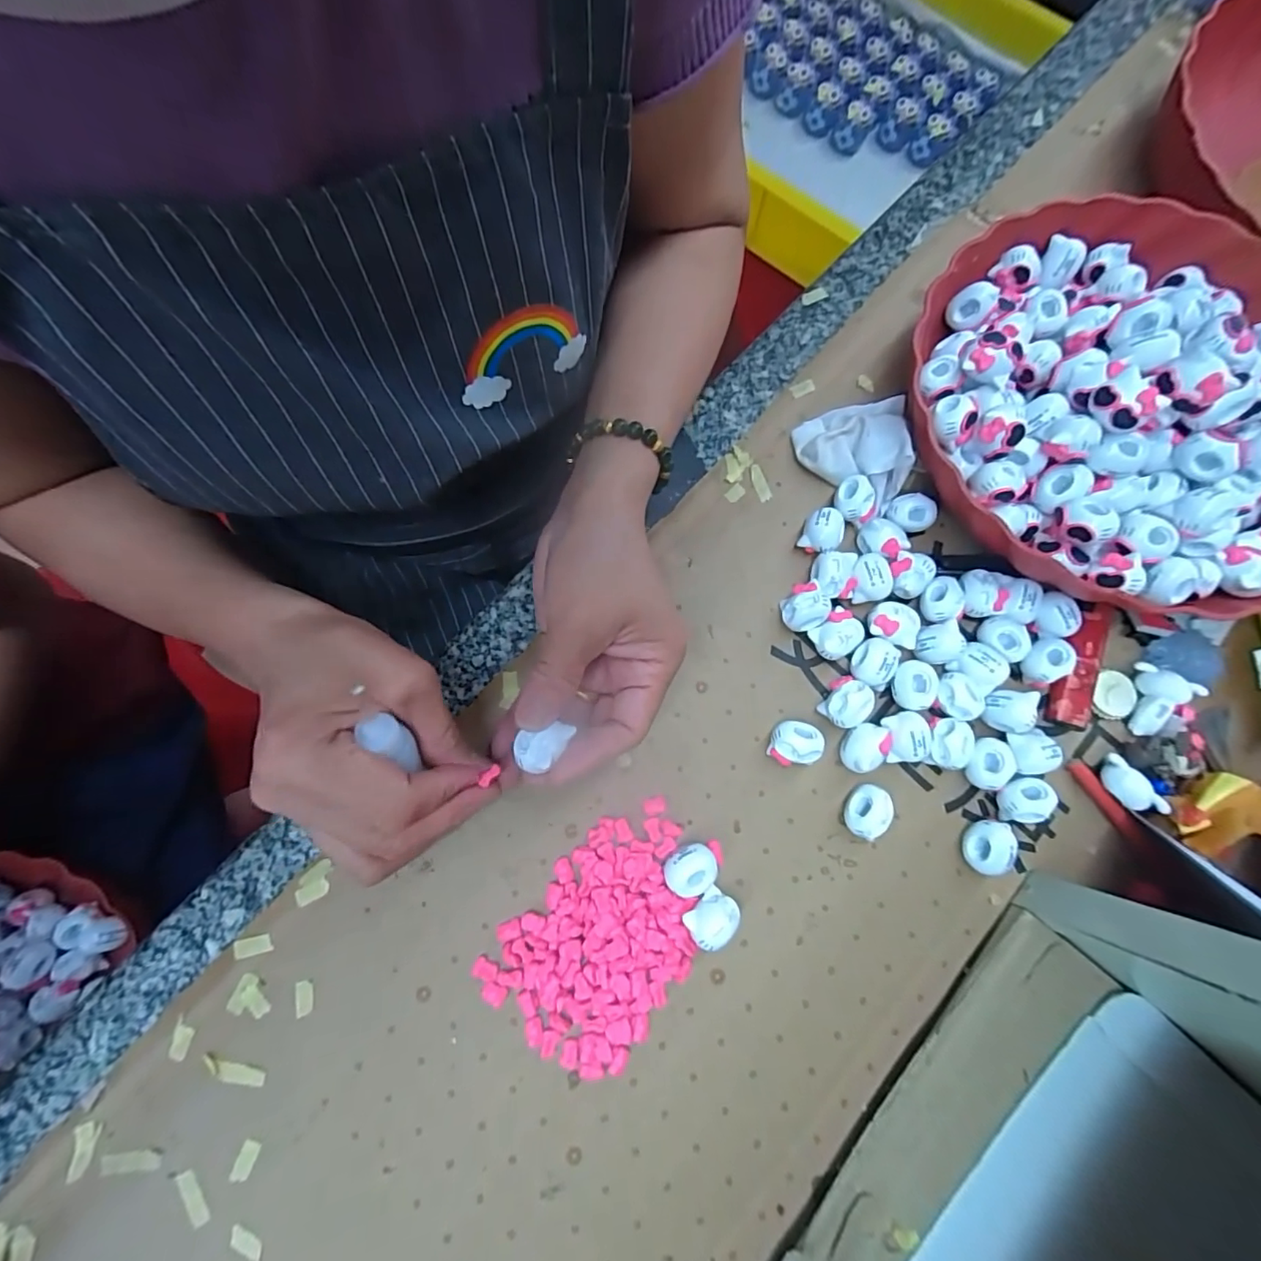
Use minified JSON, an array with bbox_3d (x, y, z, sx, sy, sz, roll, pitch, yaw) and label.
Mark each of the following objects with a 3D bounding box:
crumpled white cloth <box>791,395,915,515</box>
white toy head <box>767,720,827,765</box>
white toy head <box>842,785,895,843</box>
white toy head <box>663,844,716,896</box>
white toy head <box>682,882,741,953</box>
[{"bbox_3d":[0.123,-0.104,0.304,0.054,0.034,0.064,10,78,1],"label":"crumpled white cloth"},{"bbox_3d":[0.083,0.058,0.276,0.025,0.018,0.021,11,78,1],"label":"white toy head"},{"bbox_3d":[0.117,0.090,0.272,0.019,0.020,0.025,22,78,3],"label":"white toy head"},{"bbox_3d":[0.029,0.114,0.260,0.024,0.015,0.021,-31,80,-7],"label":"white toy head"},{"bbox_3d":[0.038,0.136,0.258,0.024,0.022,0.020,-39,82,-9],"label":"white toy head"}]

